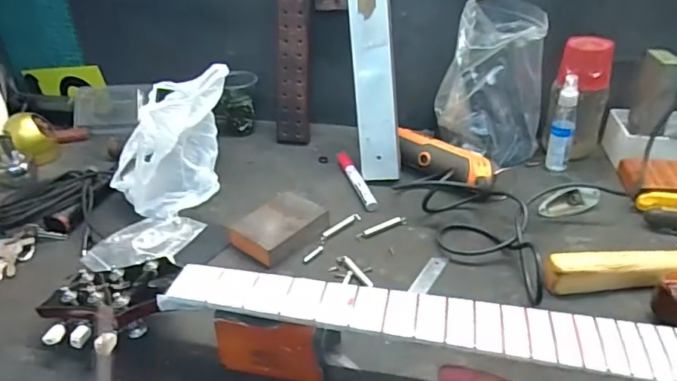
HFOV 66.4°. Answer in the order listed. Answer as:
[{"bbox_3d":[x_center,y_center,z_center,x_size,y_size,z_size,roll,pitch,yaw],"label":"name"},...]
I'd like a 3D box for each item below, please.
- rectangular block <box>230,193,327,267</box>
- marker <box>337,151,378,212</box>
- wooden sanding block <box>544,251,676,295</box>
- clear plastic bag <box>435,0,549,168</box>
[{"bbox_3d":[-0.071,0.043,0.618,0.073,0.028,0.105,25,42,35],"label":"rectangular block"},{"bbox_3d":[0.023,-0.018,0.719,0.018,0.013,0.137,-12,35,-13],"label":"marker"},{"bbox_3d":[0.299,0.080,0.526,0.169,0.029,0.036,-4,34,-1],"label":"wooden sanding block"},{"bbox_3d":[0.213,-0.143,0.719,0.139,0.197,0.128,11,36,19],"label":"clear plastic bag"}]

